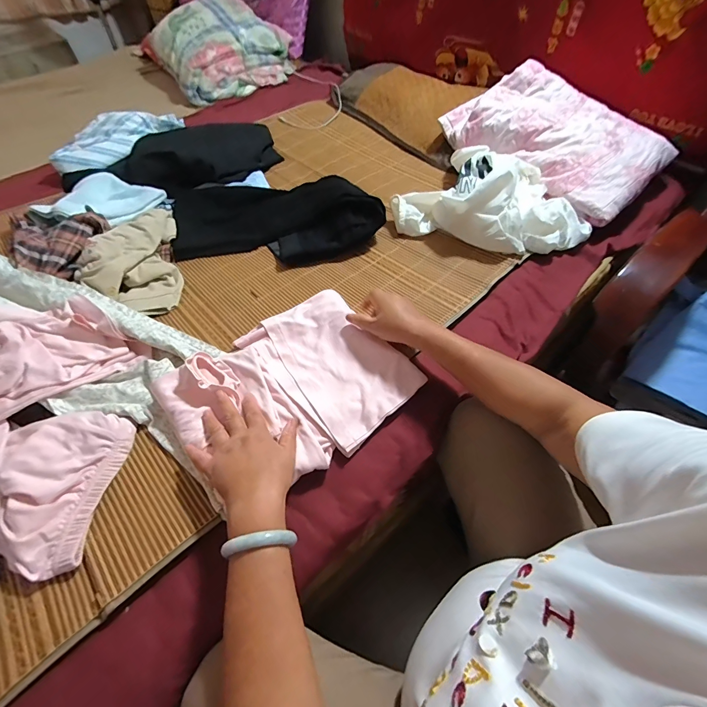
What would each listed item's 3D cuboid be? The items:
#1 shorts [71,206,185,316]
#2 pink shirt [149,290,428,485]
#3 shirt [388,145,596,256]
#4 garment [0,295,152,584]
[{"bbox_3d":[-0.444,-0.197,0.699,0.156,0.079,0.291,-15,54,-10],"label":"shorts"},{"bbox_3d":[-0.091,0.041,0.516,0.319,0.042,0.259,-33,60,-22],"label":"pink shirt"},{"bbox_3d":[0.309,-0.347,0.761,0.392,0.119,0.272,26,58,19],"label":"shirt"},{"bbox_3d":[-0.462,0.066,0.483,0.366,0.085,0.344,10,54,9],"label":"garment"}]

